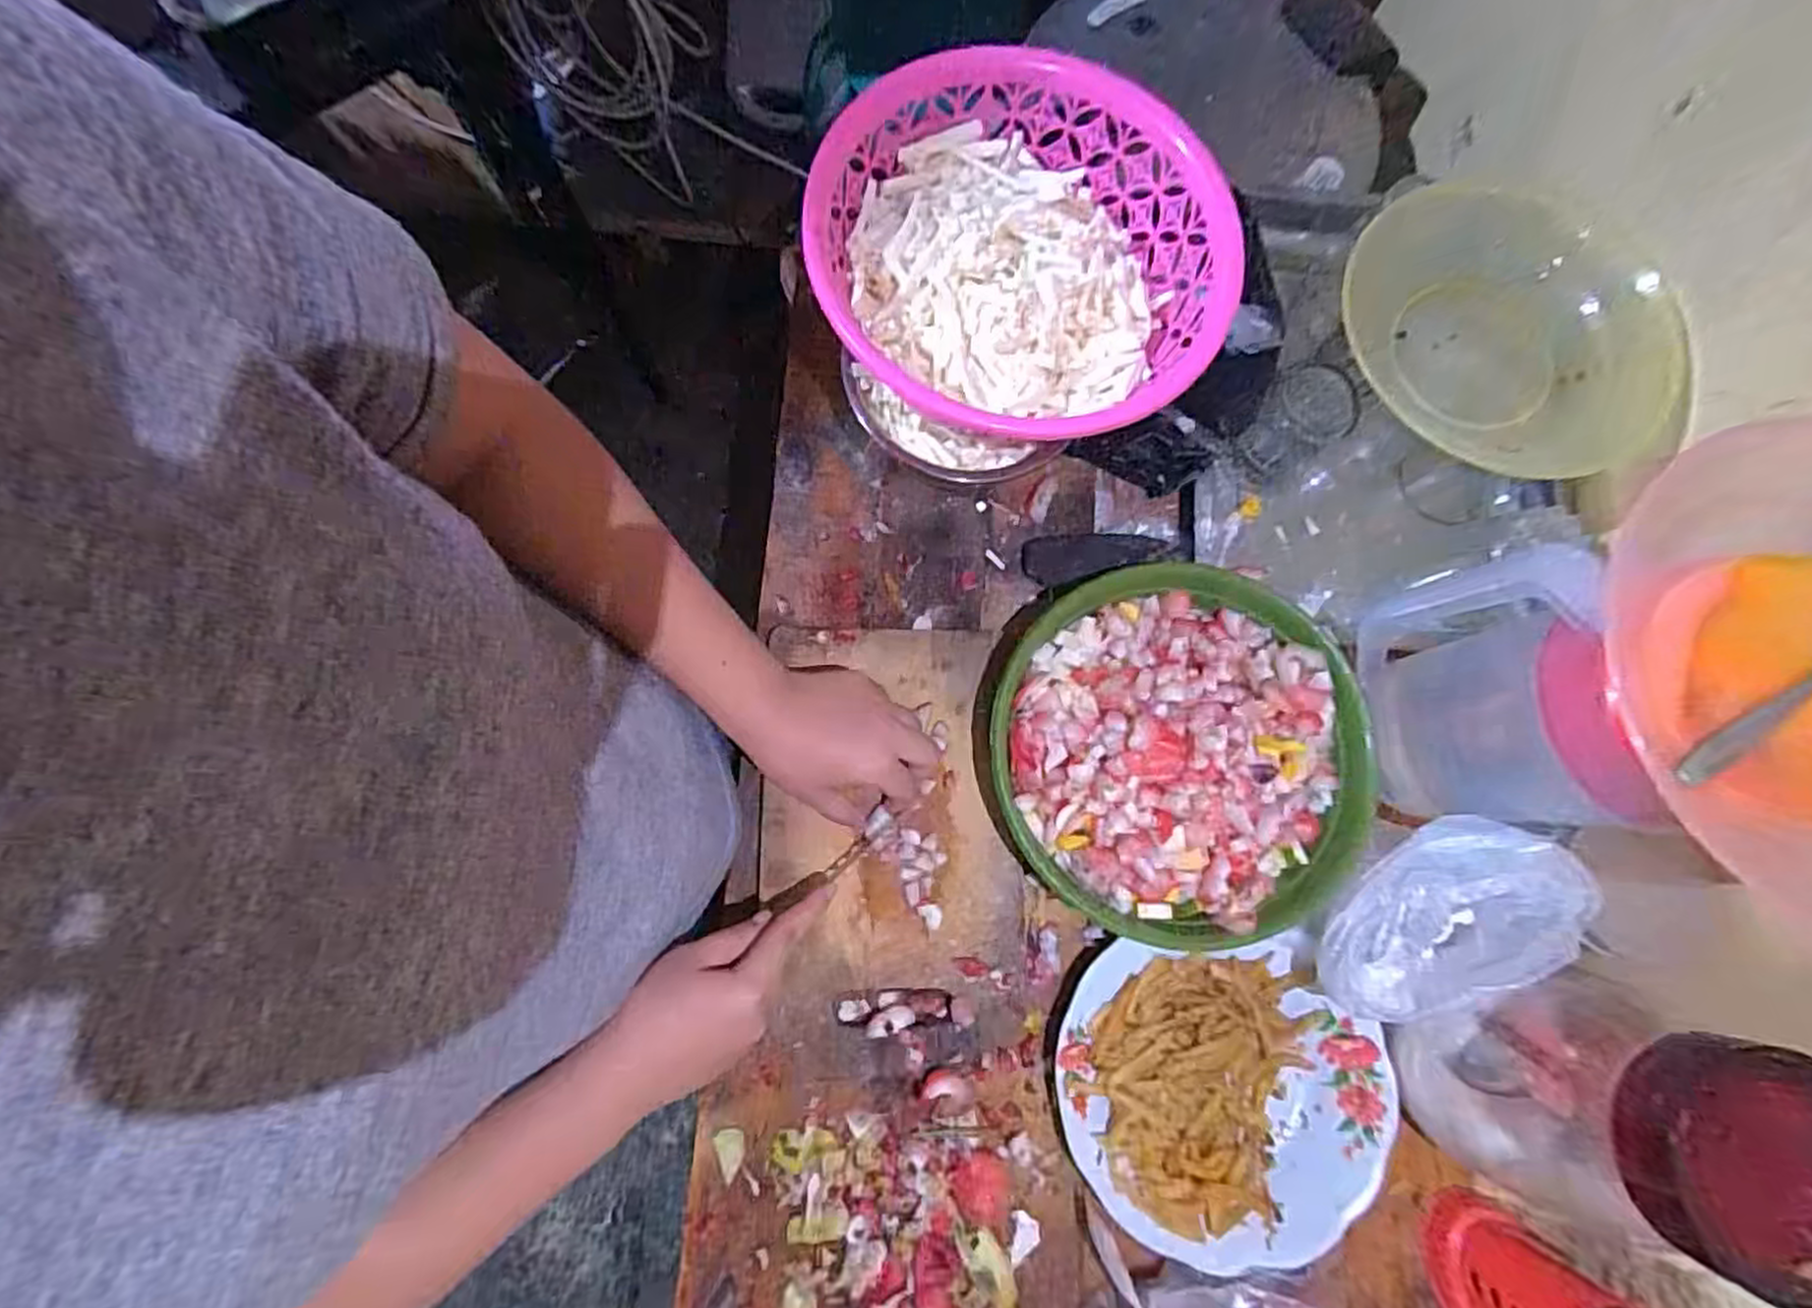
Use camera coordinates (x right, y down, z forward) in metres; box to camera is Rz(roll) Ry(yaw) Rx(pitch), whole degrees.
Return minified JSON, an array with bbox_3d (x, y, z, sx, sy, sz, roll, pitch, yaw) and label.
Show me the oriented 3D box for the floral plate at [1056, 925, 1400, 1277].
[{"bbox_3d":[0.205,0.285,0.494,0.207,0.035,0.182,-2,78,-2],"label":"floral plate"}]

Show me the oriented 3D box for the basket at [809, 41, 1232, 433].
[{"bbox_3d":[0.074,-0.250,0.486,0.255,0.070,0.258,0,78,-1],"label":"basket"}]

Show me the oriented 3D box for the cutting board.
[{"bbox_3d":[-0.012,0.105,0.535,0.173,0.017,0.250,-2,78,-2],"label":"cutting board"}]

